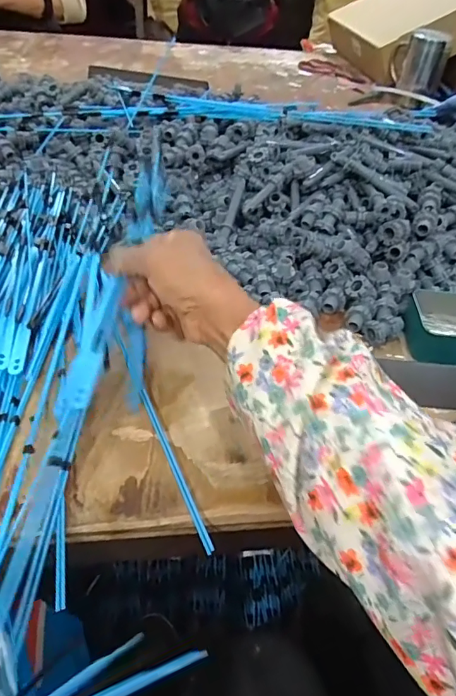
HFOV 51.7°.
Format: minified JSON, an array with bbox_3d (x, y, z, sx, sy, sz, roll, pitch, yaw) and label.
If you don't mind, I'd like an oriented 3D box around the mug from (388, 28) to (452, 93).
[{"bbox_3d":[0.370,-0.564,0.916,0.099,0.100,0.074,15,46,9],"label":"mug"}]

